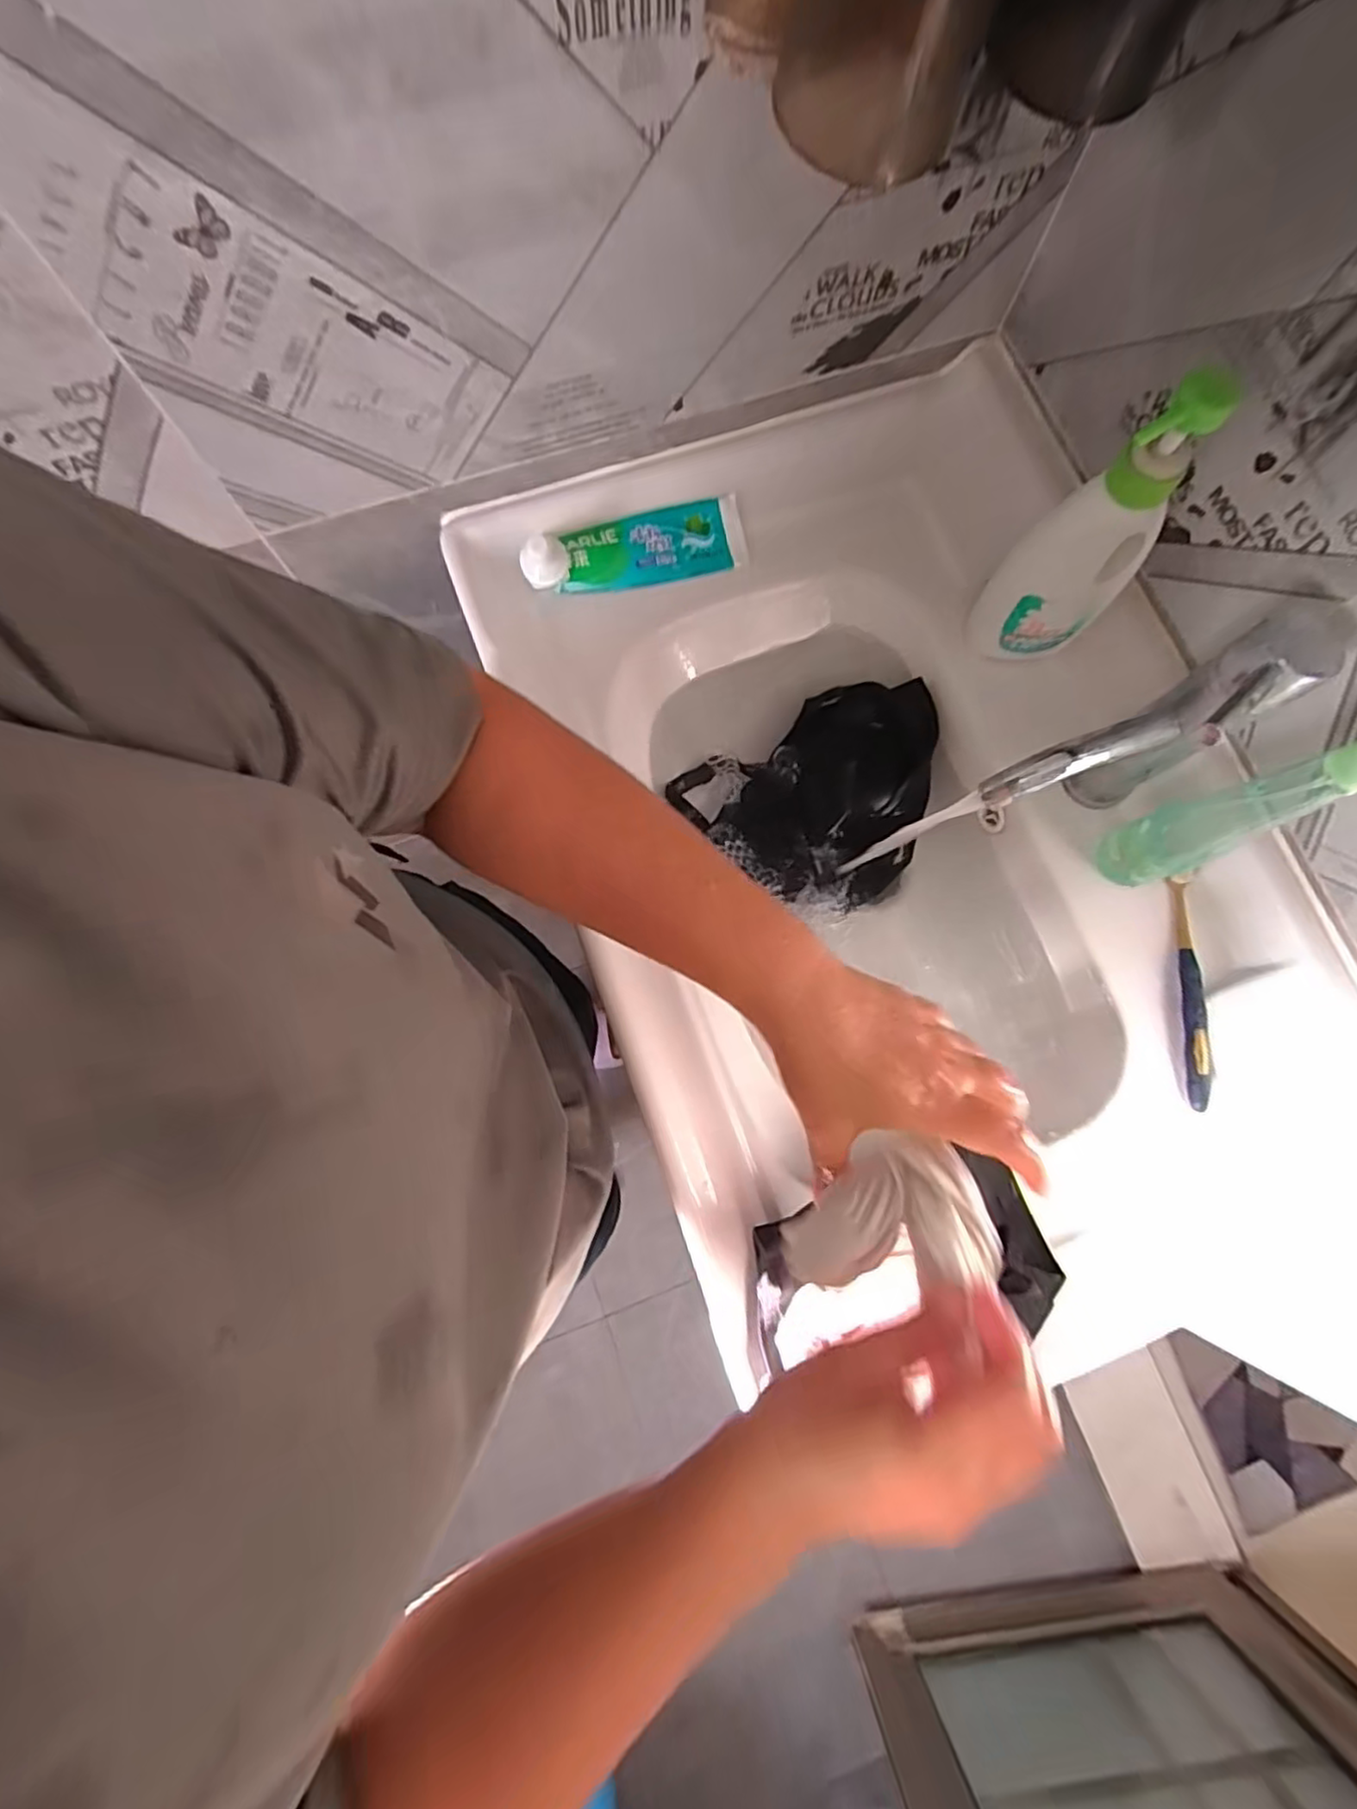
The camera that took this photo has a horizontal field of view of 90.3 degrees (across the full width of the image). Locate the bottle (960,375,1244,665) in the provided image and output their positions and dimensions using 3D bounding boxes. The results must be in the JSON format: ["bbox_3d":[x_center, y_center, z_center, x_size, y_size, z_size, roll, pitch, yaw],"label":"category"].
[{"bbox_3d":[0.262,-0.230,0.436,0.075,0.210,0.056,41,80,6],"label":"bottle"}]

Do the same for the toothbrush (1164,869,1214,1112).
[{"bbox_3d":[0.369,0.061,0.488,0.015,0.018,0.167,2,78,-1],"label":"toothbrush"}]

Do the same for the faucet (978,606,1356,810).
[{"bbox_3d":[0.272,-0.094,0.427,0.149,0.181,0.051,-25,80,-6],"label":"faucet"}]

